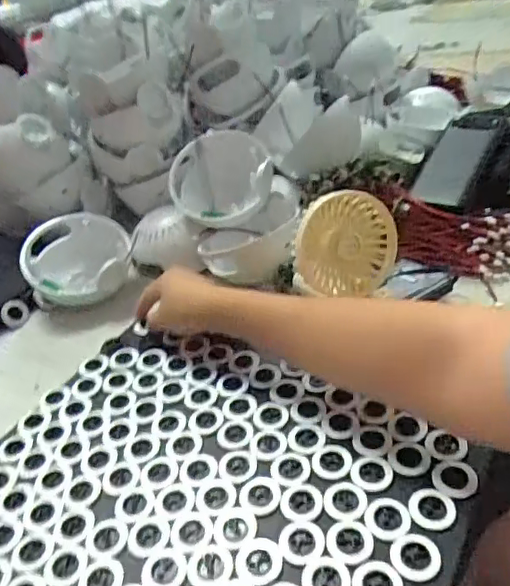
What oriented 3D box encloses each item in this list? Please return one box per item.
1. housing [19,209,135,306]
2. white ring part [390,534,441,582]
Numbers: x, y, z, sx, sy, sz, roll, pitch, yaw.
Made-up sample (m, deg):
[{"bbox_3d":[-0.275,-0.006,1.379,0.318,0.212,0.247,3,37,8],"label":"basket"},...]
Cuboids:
[{"bbox_3d":[-0.195,-0.032,0.628,0.116,0.079,0.086,-12,33,-6],"label":"housing"},{"bbox_3d":[0.095,0.156,0.337,0.028,0.004,0.028,-1,34,15],"label":"white ring part"}]

